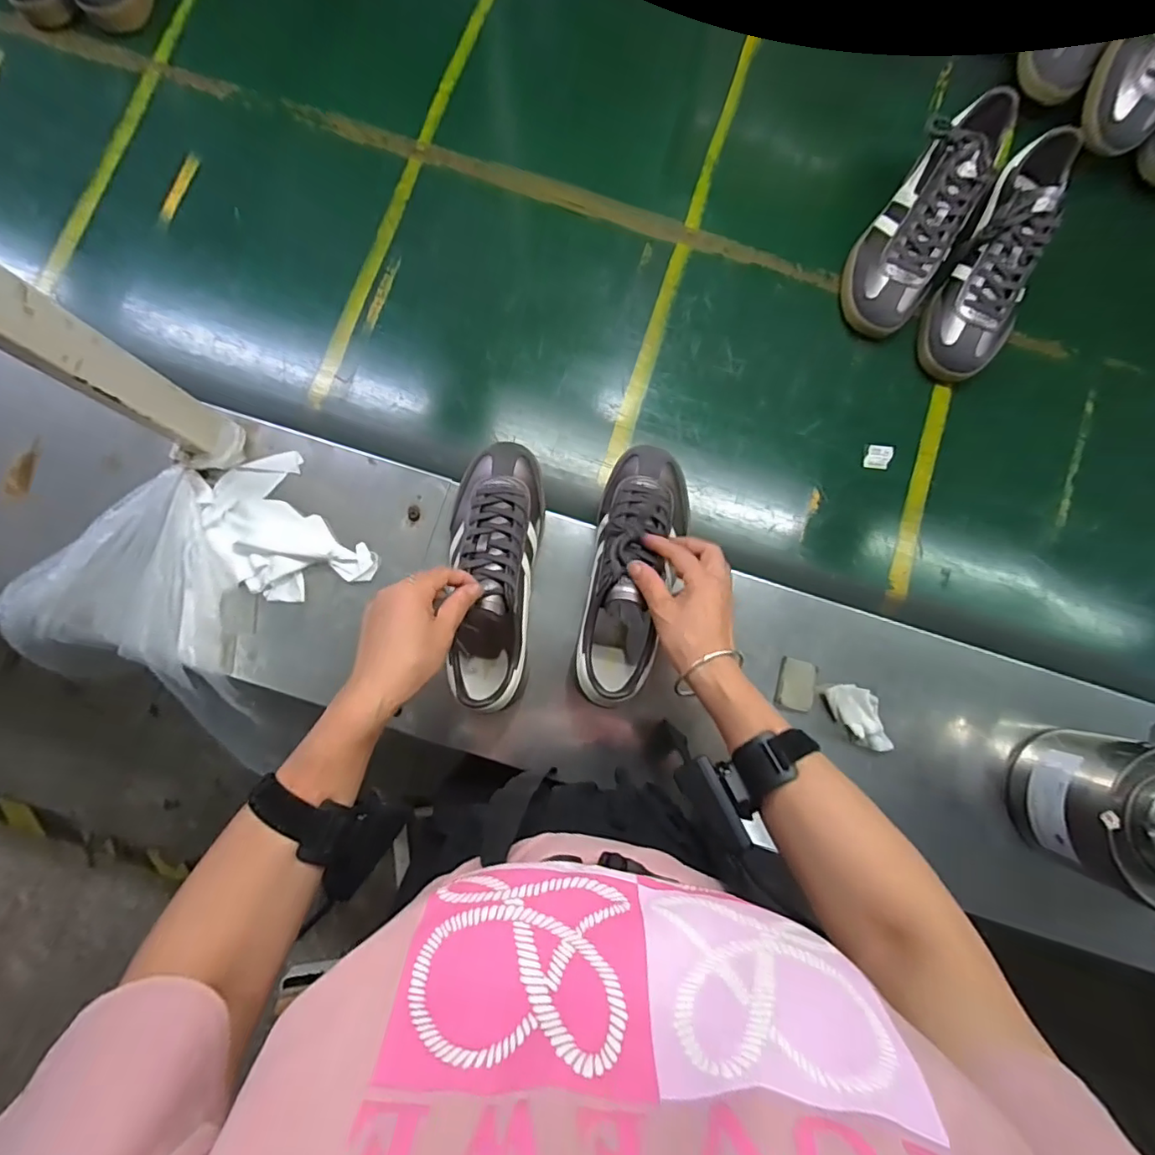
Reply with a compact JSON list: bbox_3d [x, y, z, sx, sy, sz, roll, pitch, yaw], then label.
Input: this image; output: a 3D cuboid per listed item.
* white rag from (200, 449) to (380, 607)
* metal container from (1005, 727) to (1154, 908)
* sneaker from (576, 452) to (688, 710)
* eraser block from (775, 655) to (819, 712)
[{"bbox_3d":[-0.315,-0.046,0.591,0.120,0.031,0.180,-38,86,-6],"label":"white rag"},{"bbox_3d":[0.520,0.224,0.528,0.130,0.123,0.135,18,82,1],"label":"metal container"},{"bbox_3d":[0.055,-0.009,0.542,0.086,0.087,0.256,15,79,2],"label":"sneaker"},{"bbox_3d":[0.232,0.113,0.586,0.039,0.007,0.051,13,83,0],"label":"eraser block"}]

